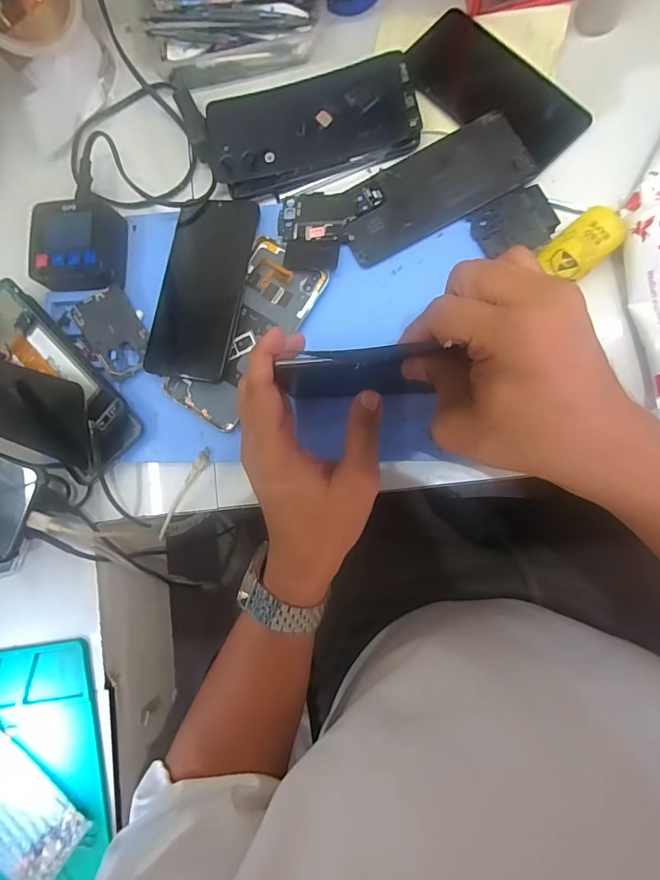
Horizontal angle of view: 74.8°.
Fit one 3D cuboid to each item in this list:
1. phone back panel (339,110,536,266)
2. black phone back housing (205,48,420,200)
[{"bbox_3d":[0.083,-0.208,0.355,0.155,0.006,0.071,-26,83,4],"label":"phone back panel"},{"bbox_3d":[-0.016,-0.265,0.364,0.174,0.014,0.083,-8,85,6],"label":"black phone back housing"}]

